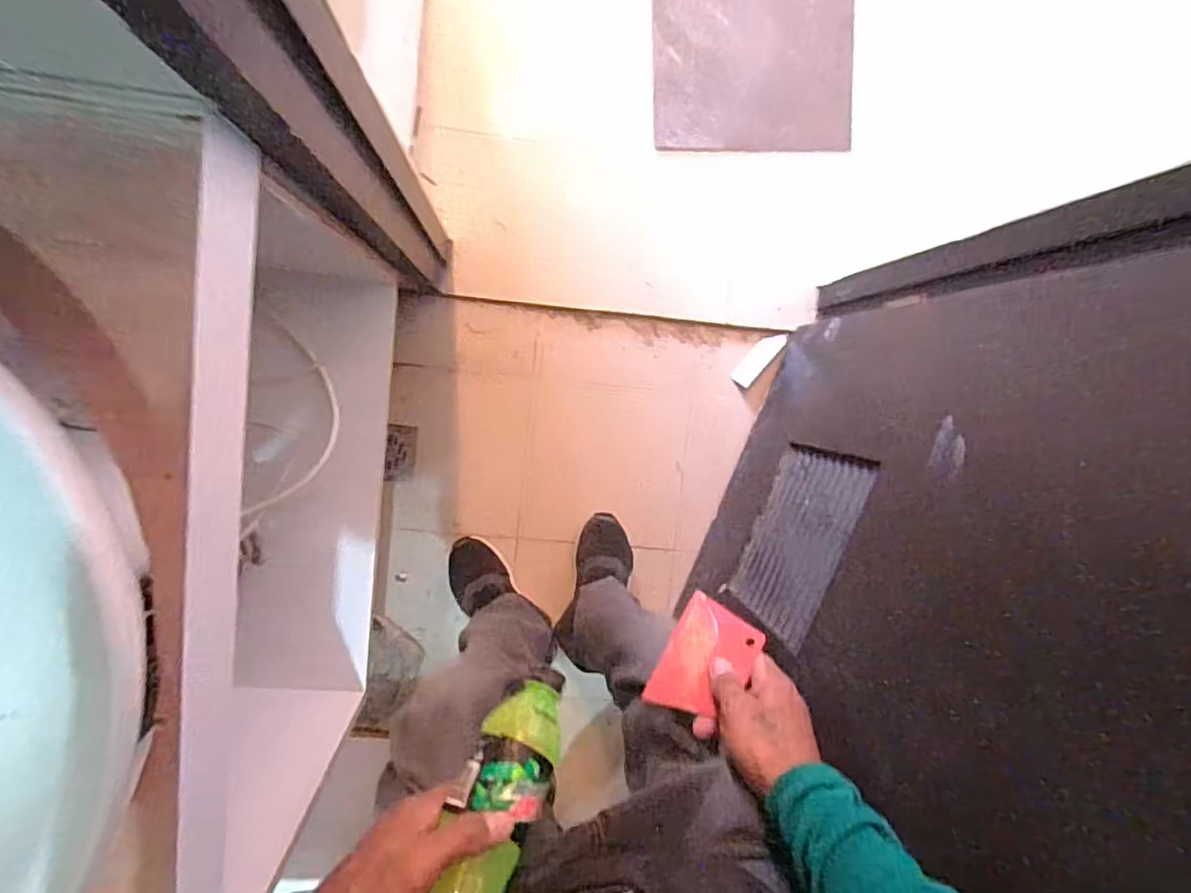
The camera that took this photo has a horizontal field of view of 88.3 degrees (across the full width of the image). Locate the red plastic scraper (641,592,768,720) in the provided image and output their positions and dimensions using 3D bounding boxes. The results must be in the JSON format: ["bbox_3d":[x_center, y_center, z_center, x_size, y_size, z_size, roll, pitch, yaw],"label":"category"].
[{"bbox_3d":[0.101,0.199,0.570,0.112,0.079,0.006,-53,139,-22],"label":"red plastic scraper"}]

